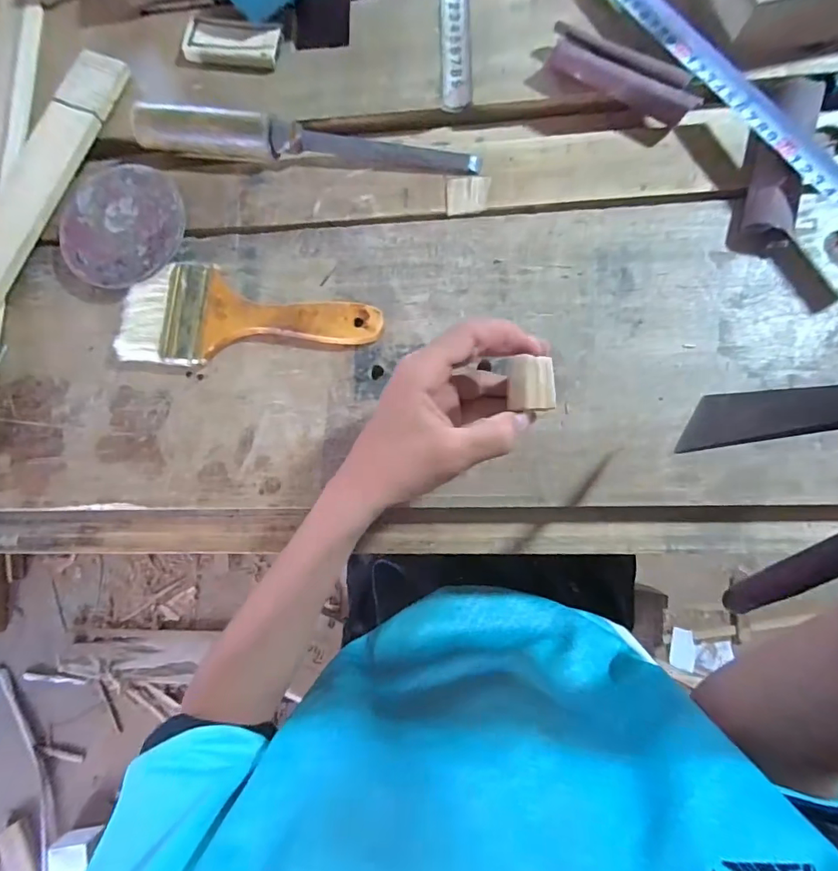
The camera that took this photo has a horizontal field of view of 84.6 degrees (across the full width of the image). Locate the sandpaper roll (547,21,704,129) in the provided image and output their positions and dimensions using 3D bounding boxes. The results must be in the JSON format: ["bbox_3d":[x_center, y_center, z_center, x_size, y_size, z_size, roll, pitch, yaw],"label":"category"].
[{"bbox_3d":[0.140,-0.249,0.319,0.108,0.021,0.031,35,87,9],"label":"sandpaper roll"}]

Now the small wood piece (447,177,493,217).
[{"bbox_3d":[0.035,-0.172,0.327,0.030,0.004,0.029,0,82,5],"label":"small wood piece"}]

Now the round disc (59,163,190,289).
[{"bbox_3d":[-0.220,-0.156,0.340,0.090,0.005,0.094,-1,81,4],"label":"round disc"}]

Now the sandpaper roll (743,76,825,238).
[{"bbox_3d":[0.236,-0.182,0.299,0.031,0.022,0.108,14,84,7],"label":"sandpaper roll"}]

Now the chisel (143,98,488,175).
[{"bbox_3d":[-0.083,-0.215,0.333,0.248,0.032,0.024,7,83,6],"label":"chisel"}]

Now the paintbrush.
[{"bbox_3d":[-0.117,-0.082,0.324,0.181,0.015,0.071,4,83,6],"label":"paintbrush"}]

